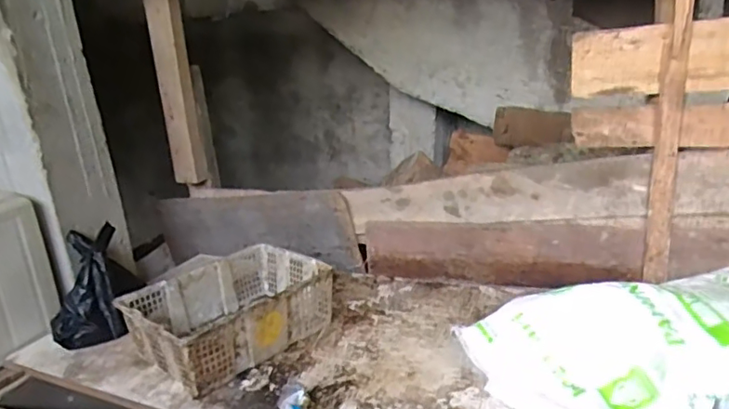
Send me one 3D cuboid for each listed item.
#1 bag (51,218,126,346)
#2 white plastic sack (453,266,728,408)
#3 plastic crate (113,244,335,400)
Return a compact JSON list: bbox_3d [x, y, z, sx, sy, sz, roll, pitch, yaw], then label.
[{"bbox_3d":[-0.769,0.221,1.578,0.178,0.342,0.114,-6,-20,-1],"label":"bag"},{"bbox_3d":[0.569,0.295,1.086,0.672,0.209,0.402,-8,17,-6],"label":"white plastic sack"},{"bbox_3d":[-0.345,0.283,1.502,0.477,0.163,0.337,-21,23,-41],"label":"plastic crate"}]

